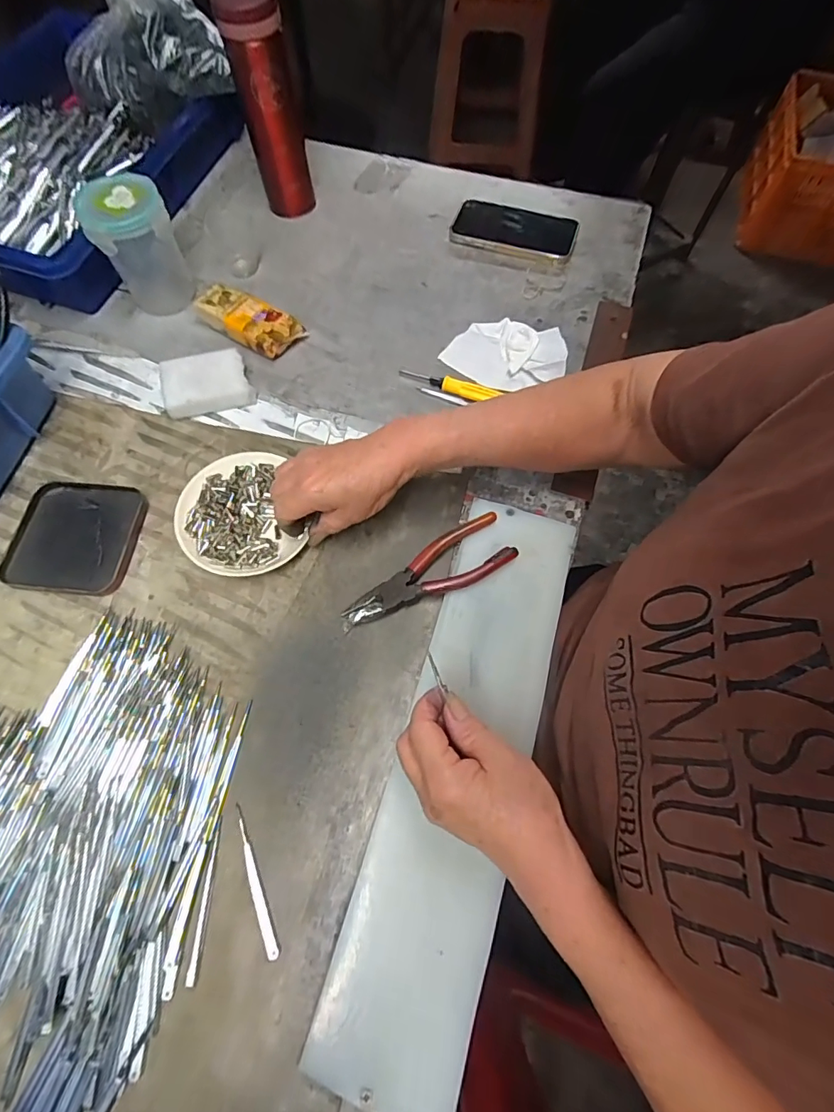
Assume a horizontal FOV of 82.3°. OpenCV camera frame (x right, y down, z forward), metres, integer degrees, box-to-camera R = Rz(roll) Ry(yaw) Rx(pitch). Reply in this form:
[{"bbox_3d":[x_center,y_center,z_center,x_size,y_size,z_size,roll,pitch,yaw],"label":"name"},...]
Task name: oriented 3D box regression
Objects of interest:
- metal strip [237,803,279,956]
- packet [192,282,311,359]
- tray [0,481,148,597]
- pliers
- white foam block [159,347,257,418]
[{"bbox_3d":[-0.111,0.219,0.323,0.008,0.004,0.093,-18,64,-21],"label":"metal strip"},{"bbox_3d":[-0.183,-0.253,0.515,0.112,0.029,0.049,27,69,10],"label":"packet"},{"bbox_3d":[-0.307,-0.018,0.428,0.109,0.007,0.103,7,67,1],"label":"tray"},{"bbox_3d":[0.010,0.018,0.396,0.146,0.023,0.047,-28,70,-13],"label":"pliers"},{"bbox_3d":[-0.213,-0.176,0.486,0.083,0.023,0.059,-16,68,-8],"label":"white foam block"}]

